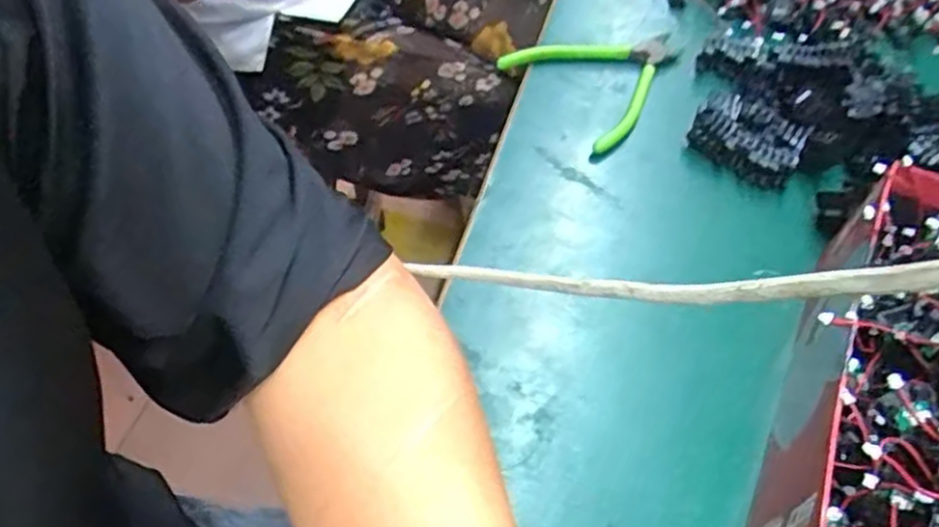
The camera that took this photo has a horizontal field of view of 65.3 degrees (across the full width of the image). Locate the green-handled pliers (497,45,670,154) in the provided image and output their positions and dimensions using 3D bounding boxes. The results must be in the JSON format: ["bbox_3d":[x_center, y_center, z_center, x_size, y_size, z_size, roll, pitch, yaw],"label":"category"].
[{"bbox_3d":[0.104,-0.145,0.560,0.130,0.024,0.113,-33,62,-25],"label":"green-handled pliers"}]

